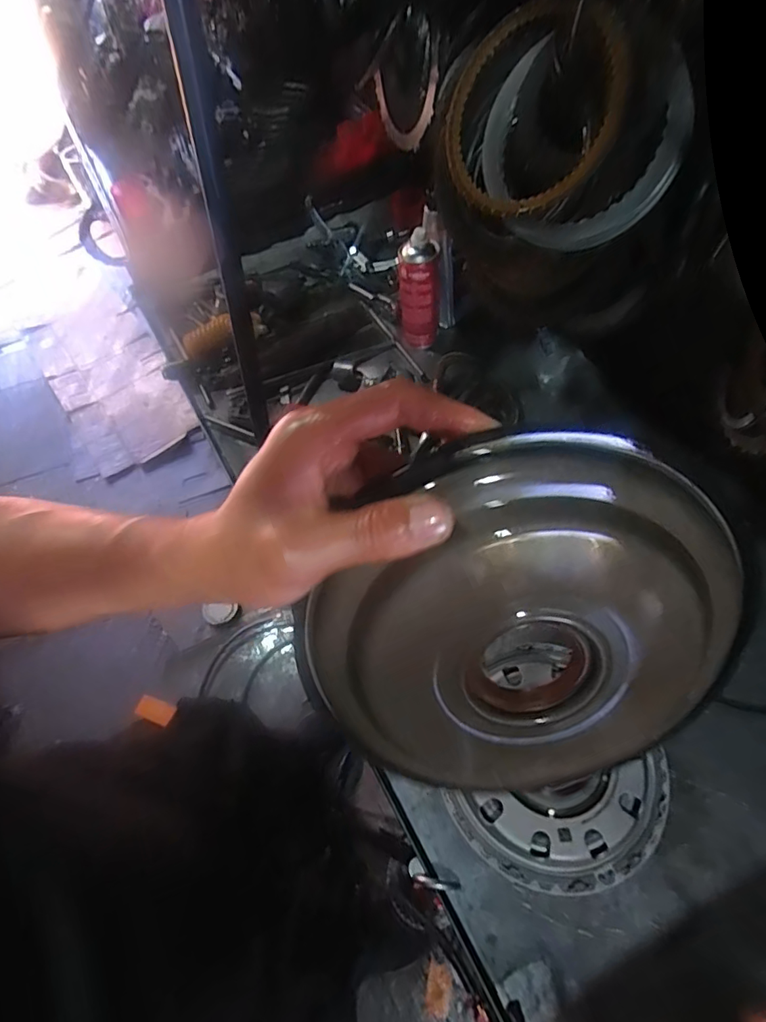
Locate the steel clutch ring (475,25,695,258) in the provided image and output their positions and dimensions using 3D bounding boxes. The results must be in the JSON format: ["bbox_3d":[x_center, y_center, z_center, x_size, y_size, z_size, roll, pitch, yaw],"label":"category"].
[{"bbox_3d":[0.175,-0.329,0.473,0.179,0.159,0.023,24,21,21],"label":"steel clutch ring"}]

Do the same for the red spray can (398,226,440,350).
[{"bbox_3d":[0.058,-0.344,0.822,0.062,0.172,0.060,-2,60,5],"label":"red spray can"}]

